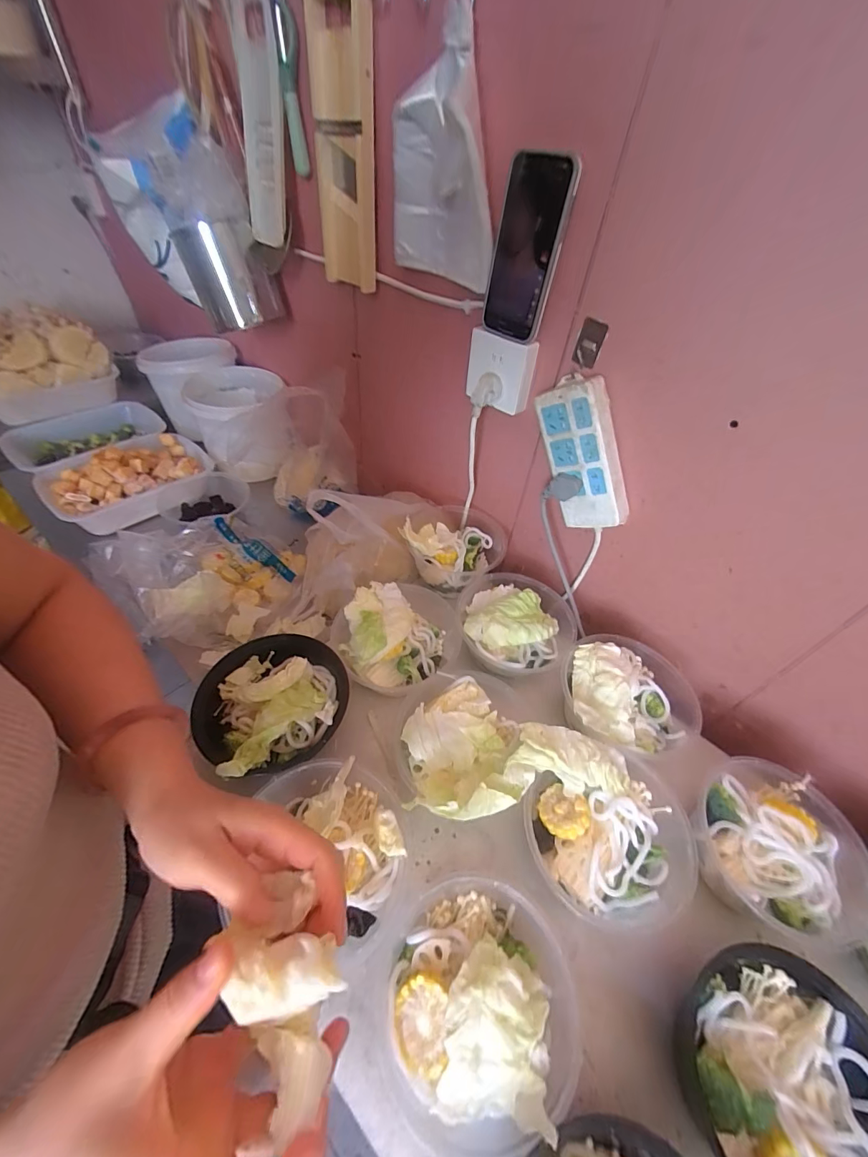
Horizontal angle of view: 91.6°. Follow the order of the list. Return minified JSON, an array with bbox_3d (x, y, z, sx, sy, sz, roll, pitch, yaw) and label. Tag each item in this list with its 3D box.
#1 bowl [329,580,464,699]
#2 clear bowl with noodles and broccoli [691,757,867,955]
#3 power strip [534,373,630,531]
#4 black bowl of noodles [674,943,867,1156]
[{"bbox_3d":[-0.049,0.078,0.582,0.169,0.069,0.152,16,48,8],"label":"bowl"},{"bbox_3d":[0.360,0.282,0.440,0.162,0.073,0.152,25,50,16],"label":"clear bowl with noodles and broccoli"},{"bbox_3d":[0.186,-0.152,0.531,0.040,0.189,0.083,-37,25,-33],"label":"power strip"},{"bbox_3d":[0.275,0.401,0.333,0.147,0.082,0.162,-10,50,-15],"label":"black bowl of noodles"}]

